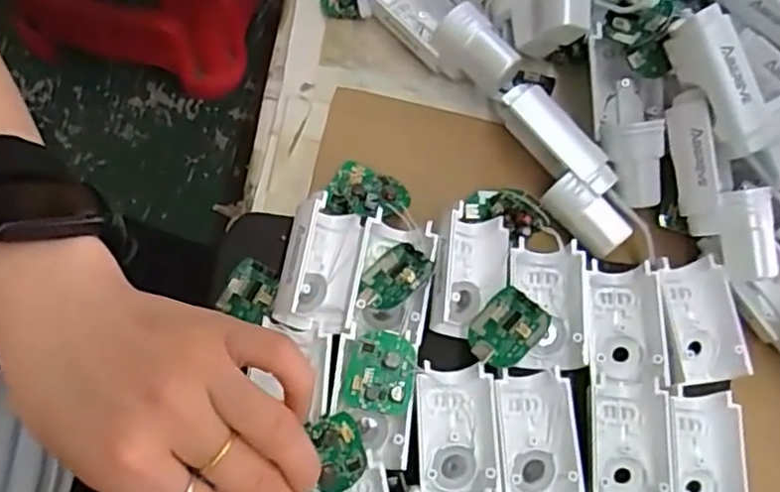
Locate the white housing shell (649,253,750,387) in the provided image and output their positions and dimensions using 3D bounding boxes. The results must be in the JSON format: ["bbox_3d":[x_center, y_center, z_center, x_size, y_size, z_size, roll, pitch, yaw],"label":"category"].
[{"bbox_3d":[0.148,0.034,0.325,0.034,0.020,0.058,2,71,-5],"label":"white housing shell"}]

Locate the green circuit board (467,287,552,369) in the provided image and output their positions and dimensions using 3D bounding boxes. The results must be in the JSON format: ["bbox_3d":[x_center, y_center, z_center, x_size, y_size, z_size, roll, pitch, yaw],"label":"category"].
[{"bbox_3d":[0.051,0.037,0.300,0.034,0.006,0.027,-47,63,-2],"label":"green circuit board"}]

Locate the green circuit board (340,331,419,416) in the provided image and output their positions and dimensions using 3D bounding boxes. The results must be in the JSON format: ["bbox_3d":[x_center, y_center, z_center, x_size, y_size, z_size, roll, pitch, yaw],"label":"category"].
[{"bbox_3d":[-0.004,0.054,0.292,0.029,0.006,0.033,15,70,-1],"label":"green circuit board"}]

